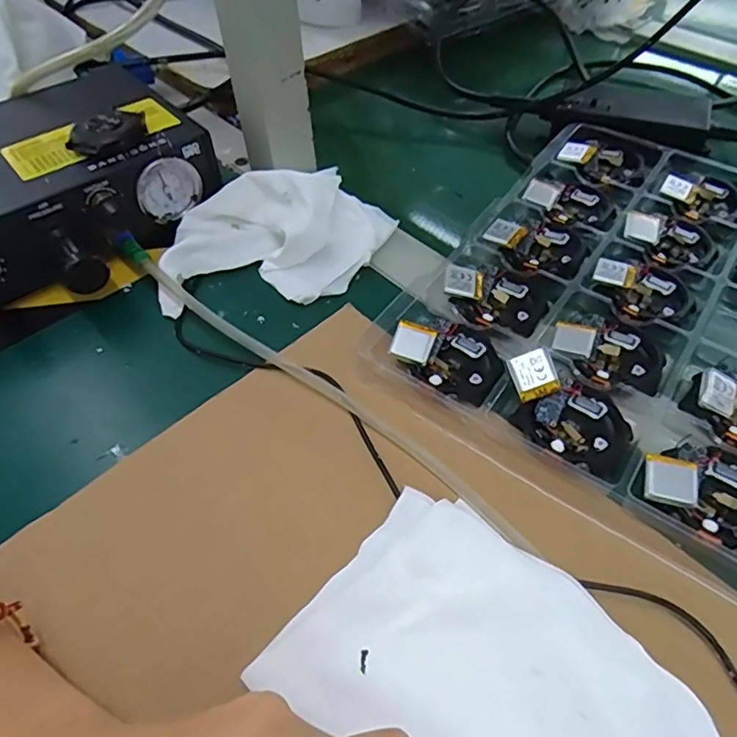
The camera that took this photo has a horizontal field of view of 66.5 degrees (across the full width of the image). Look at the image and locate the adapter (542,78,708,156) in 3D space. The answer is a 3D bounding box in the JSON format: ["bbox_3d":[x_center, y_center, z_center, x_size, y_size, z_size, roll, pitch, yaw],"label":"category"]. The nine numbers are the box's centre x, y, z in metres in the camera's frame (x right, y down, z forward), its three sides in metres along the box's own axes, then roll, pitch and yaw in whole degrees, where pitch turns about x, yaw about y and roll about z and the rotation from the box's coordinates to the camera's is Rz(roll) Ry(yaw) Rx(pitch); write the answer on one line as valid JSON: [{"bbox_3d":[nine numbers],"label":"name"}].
[{"bbox_3d":[0.207,-0.202,0.447,0.116,0.022,0.050,16,74,13],"label":"adapter"}]

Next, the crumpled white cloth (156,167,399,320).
[{"bbox_3d":[-0.059,-0.089,0.368,0.151,0.036,0.098,-7,52,-3],"label":"crumpled white cloth"}]

